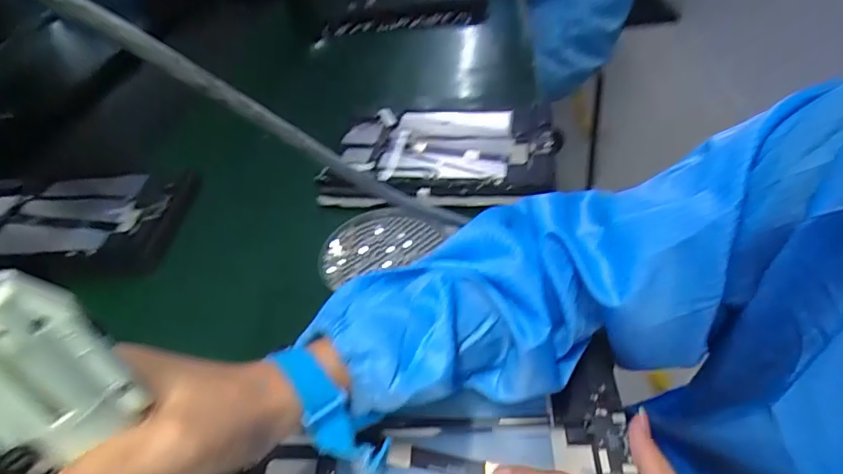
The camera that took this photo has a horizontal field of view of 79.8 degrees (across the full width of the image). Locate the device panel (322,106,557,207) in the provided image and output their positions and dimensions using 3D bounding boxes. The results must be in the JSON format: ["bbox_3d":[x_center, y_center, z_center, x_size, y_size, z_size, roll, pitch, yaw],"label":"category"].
[{"bbox_3d":[0.020,-0.092,0.549,0.243,0.029,0.147,-2,44,5],"label":"device panel"}]

